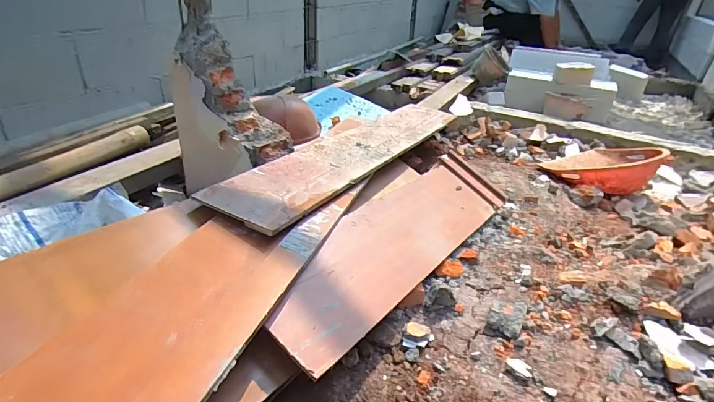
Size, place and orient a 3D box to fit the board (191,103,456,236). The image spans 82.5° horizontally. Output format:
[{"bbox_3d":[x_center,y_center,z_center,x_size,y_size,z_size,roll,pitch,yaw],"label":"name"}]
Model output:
[{"bbox_3d":[0.032,-0.201,1.424,0.254,0.023,1.317,19,29,22],"label":"board"}]

